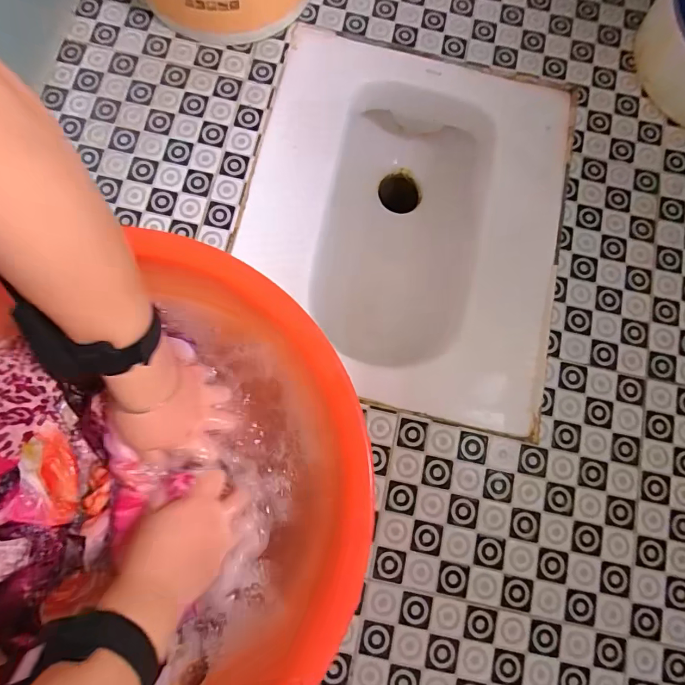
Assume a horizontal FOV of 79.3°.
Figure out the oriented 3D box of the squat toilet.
[{"bbox_3d":[0.078,-0.157,0.619,0.408,0.172,0.495,15,80,0],"label":"squat toilet"}]

